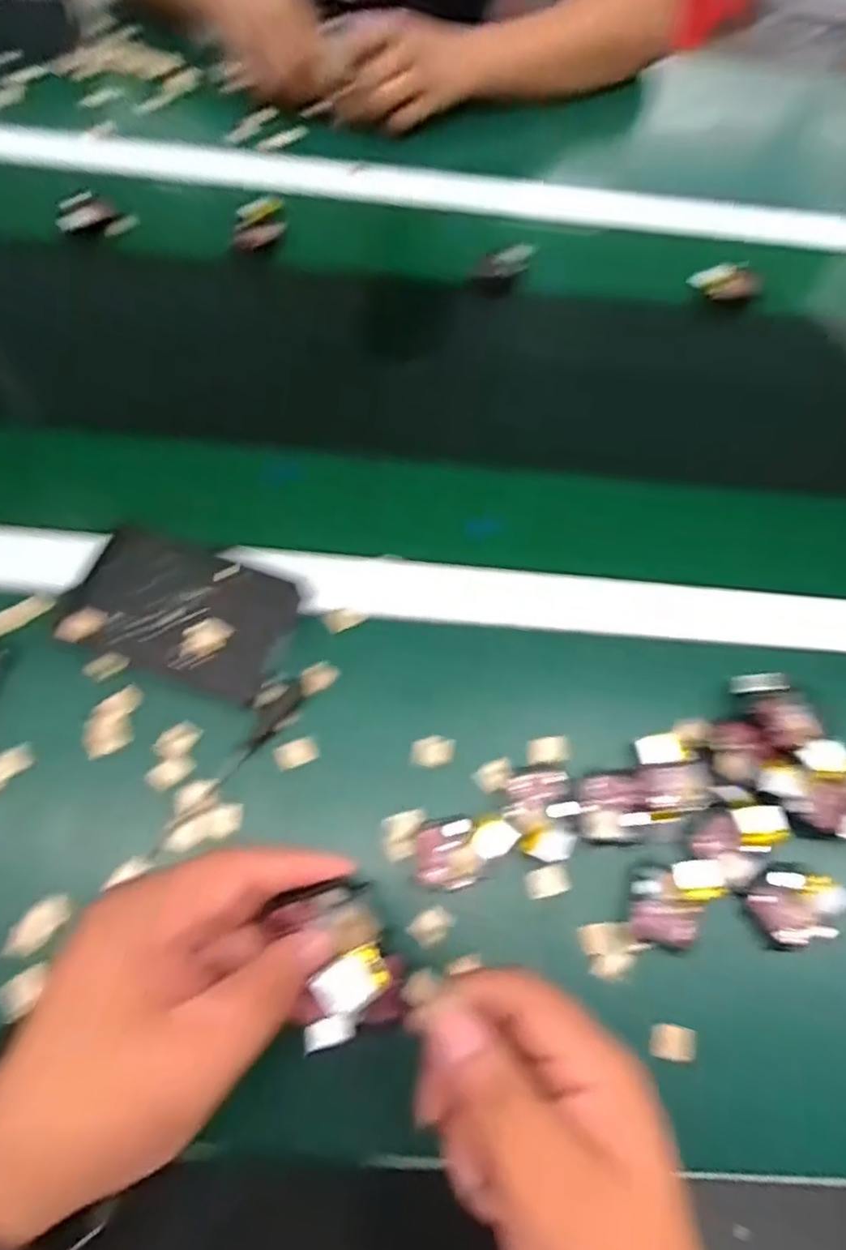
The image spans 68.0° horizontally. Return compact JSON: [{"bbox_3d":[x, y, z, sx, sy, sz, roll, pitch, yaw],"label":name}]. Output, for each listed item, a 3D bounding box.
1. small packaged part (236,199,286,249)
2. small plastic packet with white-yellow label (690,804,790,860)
[{"bbox_3d":[-0.151,-0.366,0.577,0.050,0.031,0.024,-19,69,-14],"label":"small packaged part"},{"bbox_3d":[0.191,0.122,0.376,0.057,0.011,0.028,-3,66,-7],"label":"small plastic packet with white-yellow label"}]

